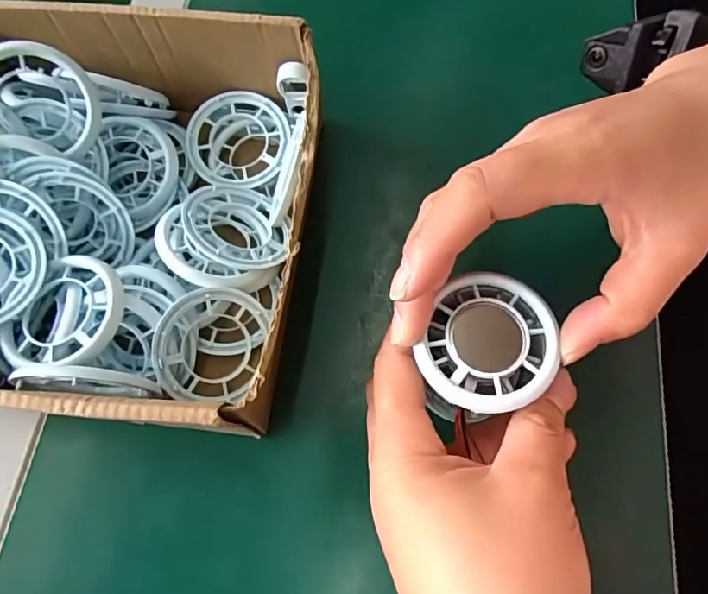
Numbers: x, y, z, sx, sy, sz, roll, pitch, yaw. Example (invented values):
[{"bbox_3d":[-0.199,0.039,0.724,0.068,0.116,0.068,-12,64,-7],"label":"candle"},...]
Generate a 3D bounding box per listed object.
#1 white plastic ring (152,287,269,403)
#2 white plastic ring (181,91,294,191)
[{"bbox_3d":[-0.068,0.022,0.250,0.051,0.009,0.054,-1,91,-27],"label":"white plastic ring"},{"bbox_3d":[-0.065,-0.088,0.293,0.056,0.014,0.055,-1,69,2],"label":"white plastic ring"}]

